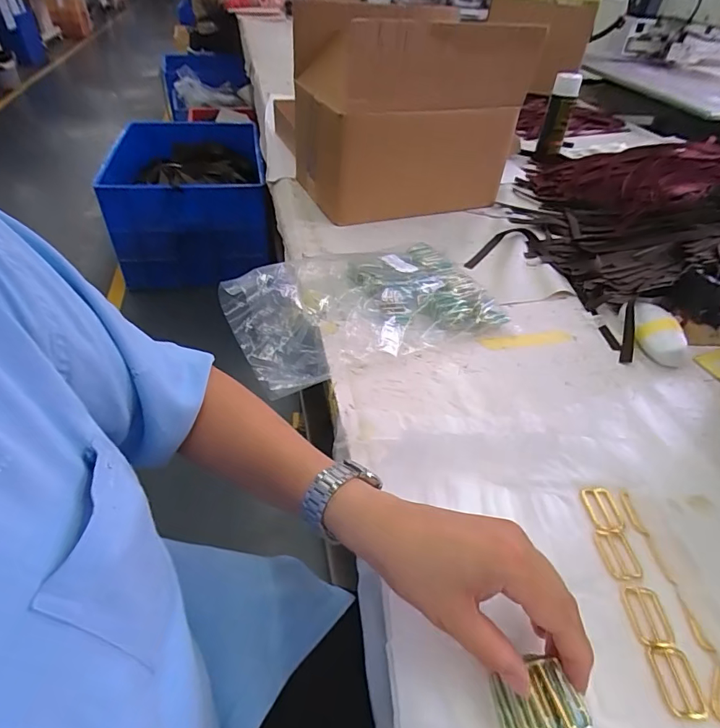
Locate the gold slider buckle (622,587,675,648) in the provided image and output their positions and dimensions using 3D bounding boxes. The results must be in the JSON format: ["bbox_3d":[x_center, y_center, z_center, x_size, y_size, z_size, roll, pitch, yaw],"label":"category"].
[{"bbox_3d":[0.236,0.205,0.371,0.030,0.004,0.044,5,42,0],"label":"gold slider buckle"}]

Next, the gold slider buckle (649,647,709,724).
[{"bbox_3d":[0.236,0.236,0.337,0.028,0.004,0.047,6,42,2],"label":"gold slider buckle"}]

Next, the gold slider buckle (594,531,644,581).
[{"bbox_3d":[0.233,0.171,0.409,0.030,0.004,0.046,0,42,-5],"label":"gold slider buckle"}]

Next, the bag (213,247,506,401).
[{"bbox_3d":[0.011,-0.096,0.636,0.368,0.071,0.216,-15,46,-21],"label":"bag"}]

